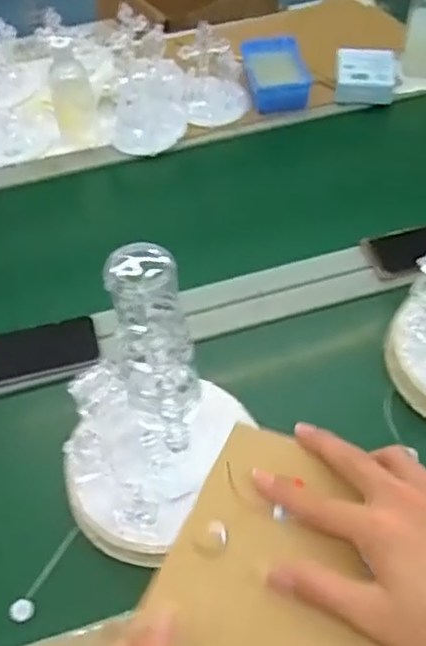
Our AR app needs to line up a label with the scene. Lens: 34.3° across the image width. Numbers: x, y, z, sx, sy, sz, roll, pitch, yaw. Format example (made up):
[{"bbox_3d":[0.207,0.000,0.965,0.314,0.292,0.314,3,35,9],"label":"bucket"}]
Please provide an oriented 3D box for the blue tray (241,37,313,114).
[{"bbox_3d":[0.105,-0.429,1.172,0.100,0.044,0.158,-7,53,-3],"label":"blue tray"}]

